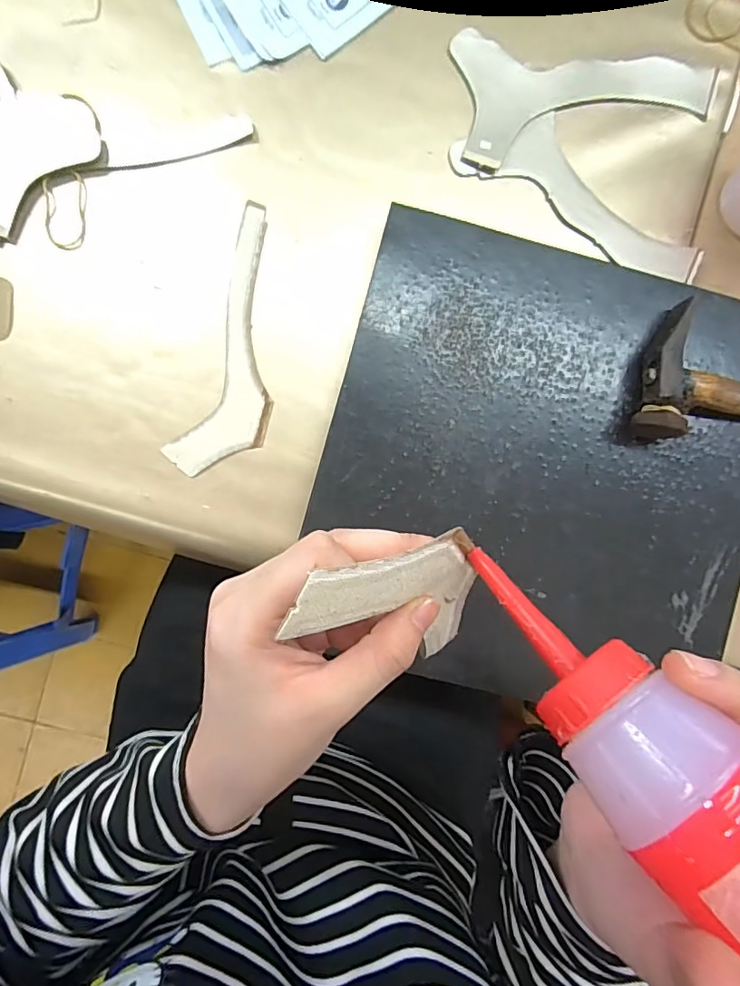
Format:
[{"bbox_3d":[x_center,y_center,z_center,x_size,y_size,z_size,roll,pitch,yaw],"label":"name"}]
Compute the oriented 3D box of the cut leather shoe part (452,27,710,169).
[{"bbox_3d":[0.152,-0.292,0.362,0.181,0.007,0.088,-13,92,-2],"label":"cut leather shoe part"}]

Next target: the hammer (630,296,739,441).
[{"bbox_3d":[0.296,-0.065,0.340,0.235,0.032,0.082,7,91,-3],"label":"hammer"}]

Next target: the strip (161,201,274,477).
[{"bbox_3d":[-0.086,-0.100,0.354,0.060,0.004,0.186,19,90,-3],"label":"strip"}]

